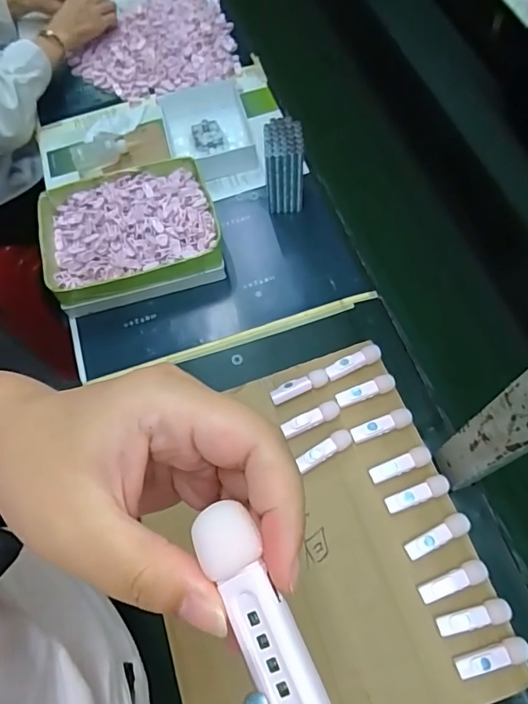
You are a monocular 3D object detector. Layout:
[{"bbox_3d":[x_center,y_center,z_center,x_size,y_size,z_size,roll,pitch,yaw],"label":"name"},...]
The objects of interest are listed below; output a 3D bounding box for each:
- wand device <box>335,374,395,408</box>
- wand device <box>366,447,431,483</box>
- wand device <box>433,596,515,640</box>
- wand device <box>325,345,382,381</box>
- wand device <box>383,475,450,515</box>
[{"bbox_3d":[0.109,0.041,0.528,0.065,0.010,0.017,-16,65,-6],"label":"wand device"},{"bbox_3d":[0.136,0.113,0.492,0.062,0.009,0.017,-24,66,5],"label":"wand device"},{"bbox_3d":[0.186,0.234,0.434,0.065,0.011,0.018,-15,65,-6],"label":"wand device"},{"bbox_3d":[0.100,0.011,0.545,0.064,0.013,0.018,-20,66,-8],"label":"wand device"},{"bbox_3d":[0.150,0.139,0.480,0.063,0.009,0.018,-19,66,-8],"label":"wand device"}]

